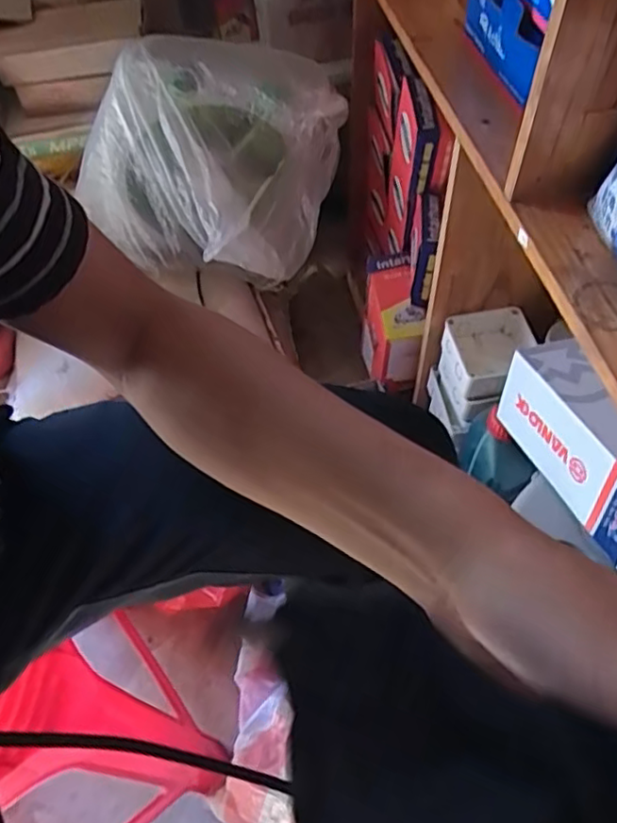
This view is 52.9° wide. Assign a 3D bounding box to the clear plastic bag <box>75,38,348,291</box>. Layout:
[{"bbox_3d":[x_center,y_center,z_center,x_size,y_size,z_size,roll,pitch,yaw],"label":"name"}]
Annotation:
[{"bbox_3d":[-0.160,-0.393,1.005,0.409,0.310,0.178,-3,56,2],"label":"clear plastic bag"}]

